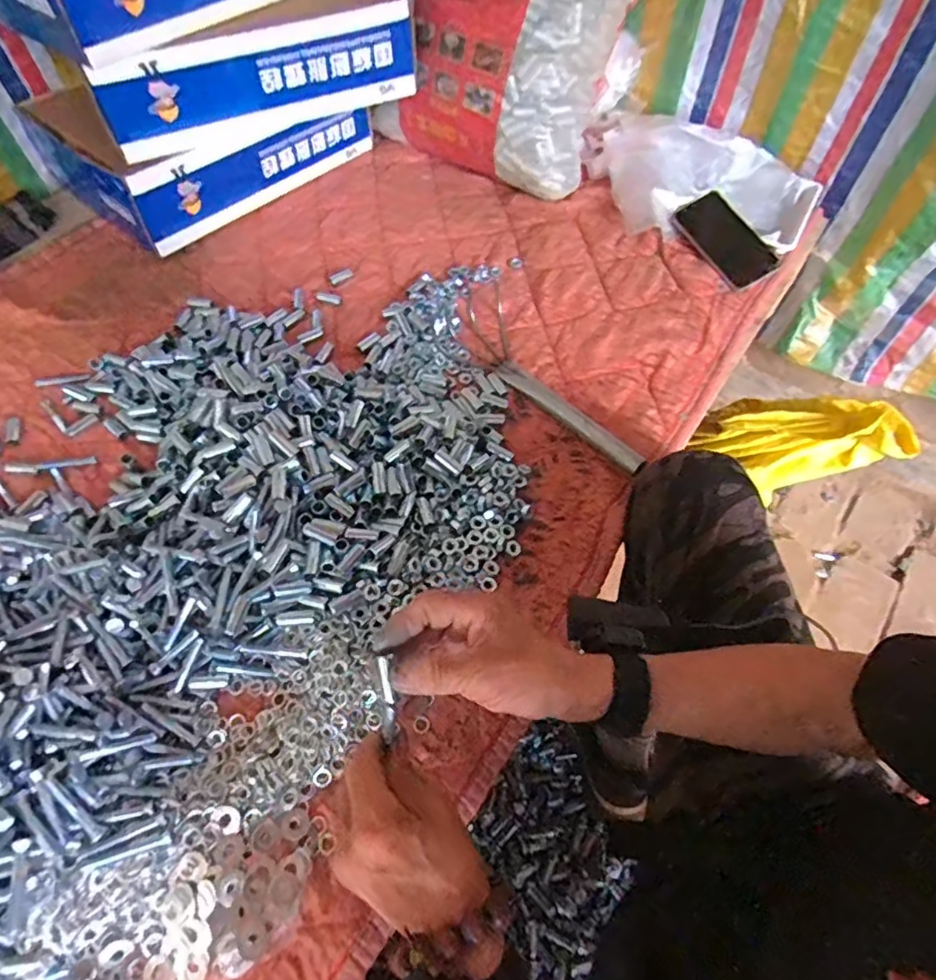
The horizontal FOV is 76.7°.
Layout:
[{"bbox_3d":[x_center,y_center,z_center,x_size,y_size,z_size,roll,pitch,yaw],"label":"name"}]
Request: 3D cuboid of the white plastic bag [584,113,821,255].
[{"bbox_3d":[0.327,-0.460,0.888,0.357,0.091,0.205,36,65,18],"label":"white plastic bag"}]

